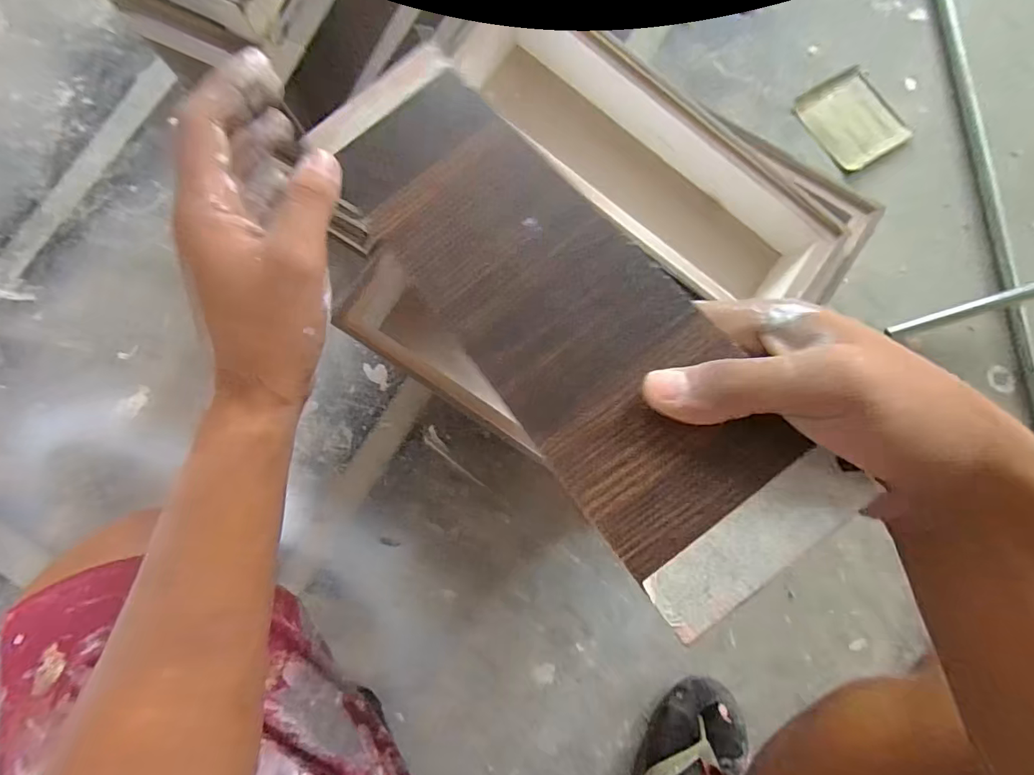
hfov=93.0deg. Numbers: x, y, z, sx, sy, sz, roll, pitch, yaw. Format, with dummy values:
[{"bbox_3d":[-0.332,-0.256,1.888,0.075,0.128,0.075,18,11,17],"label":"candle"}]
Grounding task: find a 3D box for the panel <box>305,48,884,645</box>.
[{"bbox_3d":[0.008,-0.051,0.222,0.087,0.009,0.299,-34,70,-5],"label":"panel"}]

